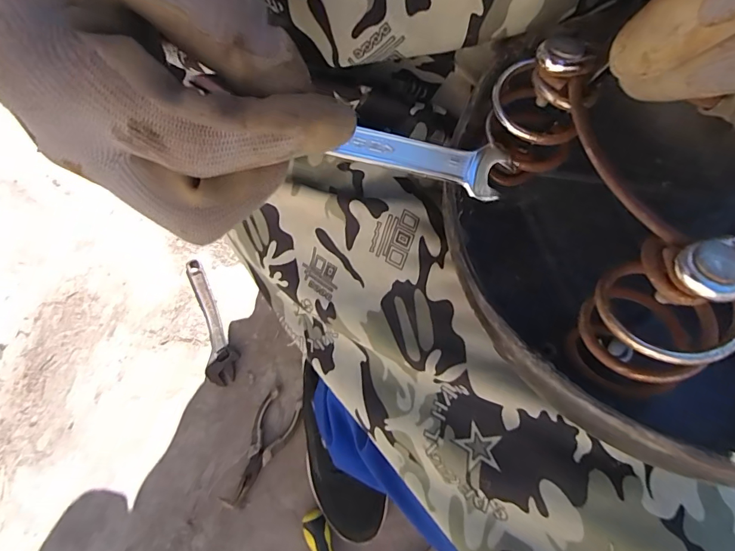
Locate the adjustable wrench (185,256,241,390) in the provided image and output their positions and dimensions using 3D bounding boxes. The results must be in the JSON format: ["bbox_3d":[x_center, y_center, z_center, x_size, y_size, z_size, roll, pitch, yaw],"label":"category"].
[{"bbox_3d":[-0.231,0.065,0.629,0.046,0.010,0.189,-15,75,-5],"label":"adjustable wrench"}]

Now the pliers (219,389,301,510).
[{"bbox_3d":[-0.144,0.242,0.585,0.056,0.013,0.158,21,75,5],"label":"pliers"}]

